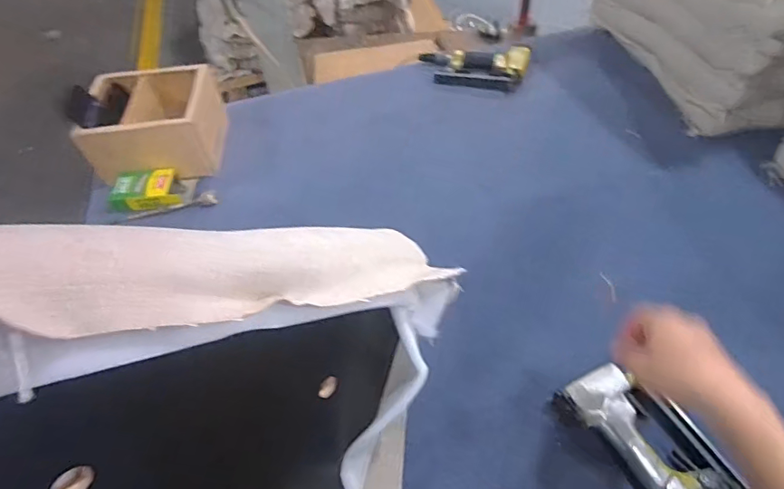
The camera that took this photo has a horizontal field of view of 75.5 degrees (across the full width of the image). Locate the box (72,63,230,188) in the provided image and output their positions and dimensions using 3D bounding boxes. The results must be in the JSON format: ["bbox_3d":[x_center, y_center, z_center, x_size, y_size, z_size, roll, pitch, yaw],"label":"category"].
[{"bbox_3d":[-0.465,-0.237,0.998,0.238,0.122,0.216,-1,52,3],"label":"box"}]

